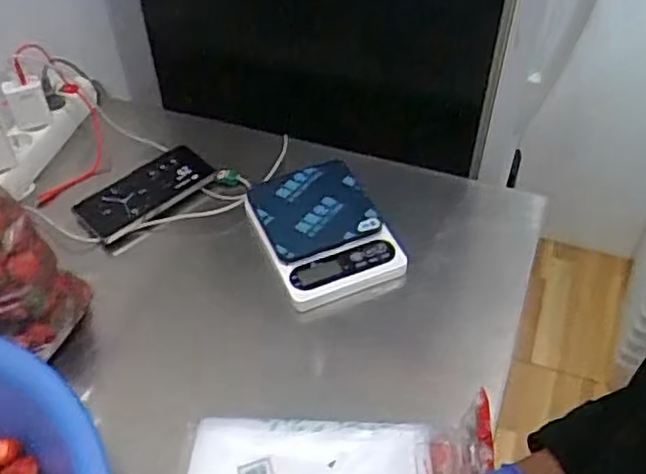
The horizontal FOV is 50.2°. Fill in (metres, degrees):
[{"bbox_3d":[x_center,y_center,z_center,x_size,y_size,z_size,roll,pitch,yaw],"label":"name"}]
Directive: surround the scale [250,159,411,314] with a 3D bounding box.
[{"bbox_3d":[-0.003,-0.008,0.789,0.136,0.031,0.176,-18,59,-18],"label":"scale"}]

